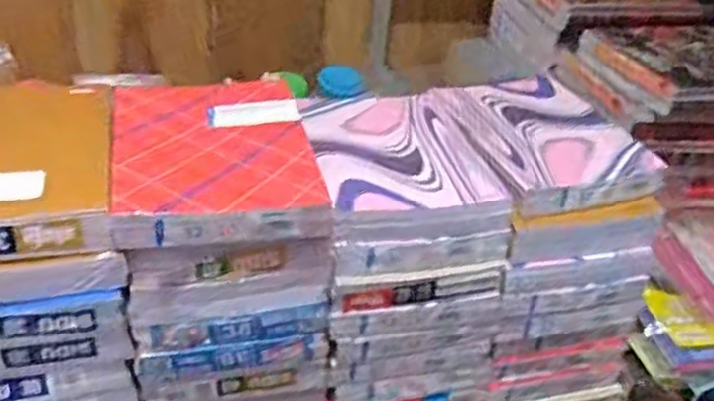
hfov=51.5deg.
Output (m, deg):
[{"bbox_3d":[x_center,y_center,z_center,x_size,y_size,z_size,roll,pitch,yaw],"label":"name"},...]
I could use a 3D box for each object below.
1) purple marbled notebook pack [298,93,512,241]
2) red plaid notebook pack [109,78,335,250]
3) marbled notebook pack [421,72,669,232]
[{"bbox_3d":[0.035,-0.043,0.710,0.158,0.033,0.223,-3,35,-15],"label":"purple marbled notebook pack"},{"bbox_3d":[-0.123,-0.042,0.632,0.161,0.033,0.216,-4,36,-16],"label":"red plaid notebook pack"},{"bbox_3d":[0.186,-0.059,0.768,0.173,0.053,0.218,-6,36,-19],"label":"marbled notebook pack"}]

